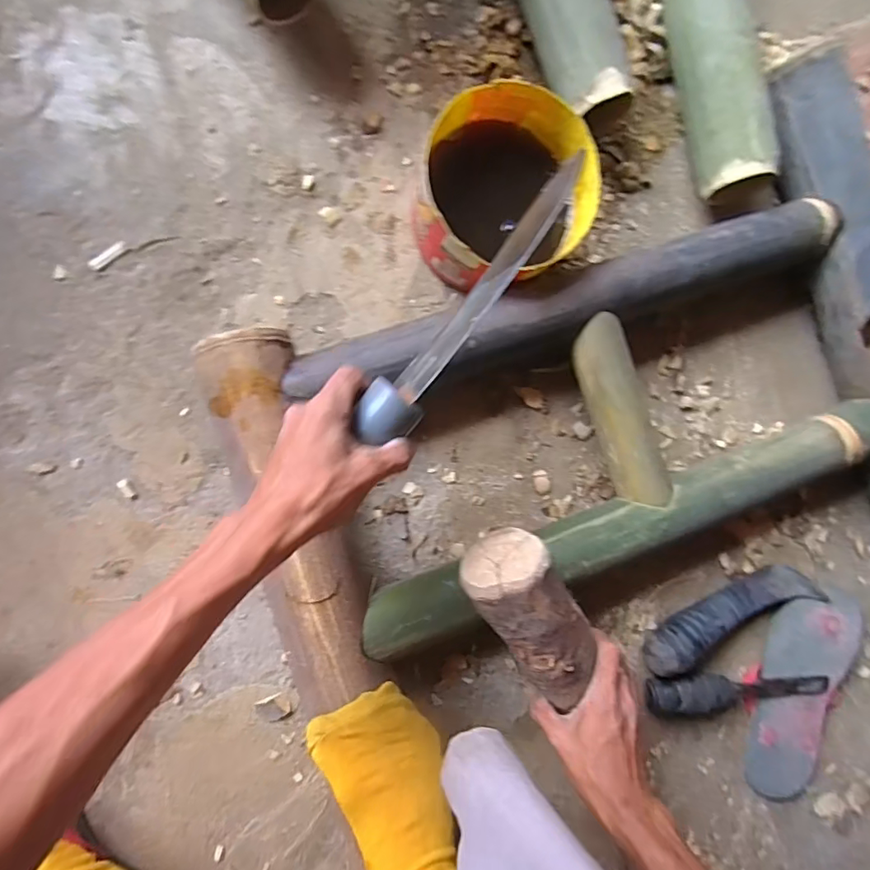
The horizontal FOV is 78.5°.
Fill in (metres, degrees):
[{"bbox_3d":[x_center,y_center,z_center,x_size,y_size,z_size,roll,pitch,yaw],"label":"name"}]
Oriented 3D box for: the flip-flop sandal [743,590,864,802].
[{"bbox_3d":[0.393,0.280,0.575,0.105,0.030,0.228,18,86,-9],"label":"flip-flop sandal"}]

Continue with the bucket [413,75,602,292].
[{"bbox_3d":[0.057,-0.212,0.487,0.155,0.096,0.149,0,90,-11],"label":"bucket"}]

